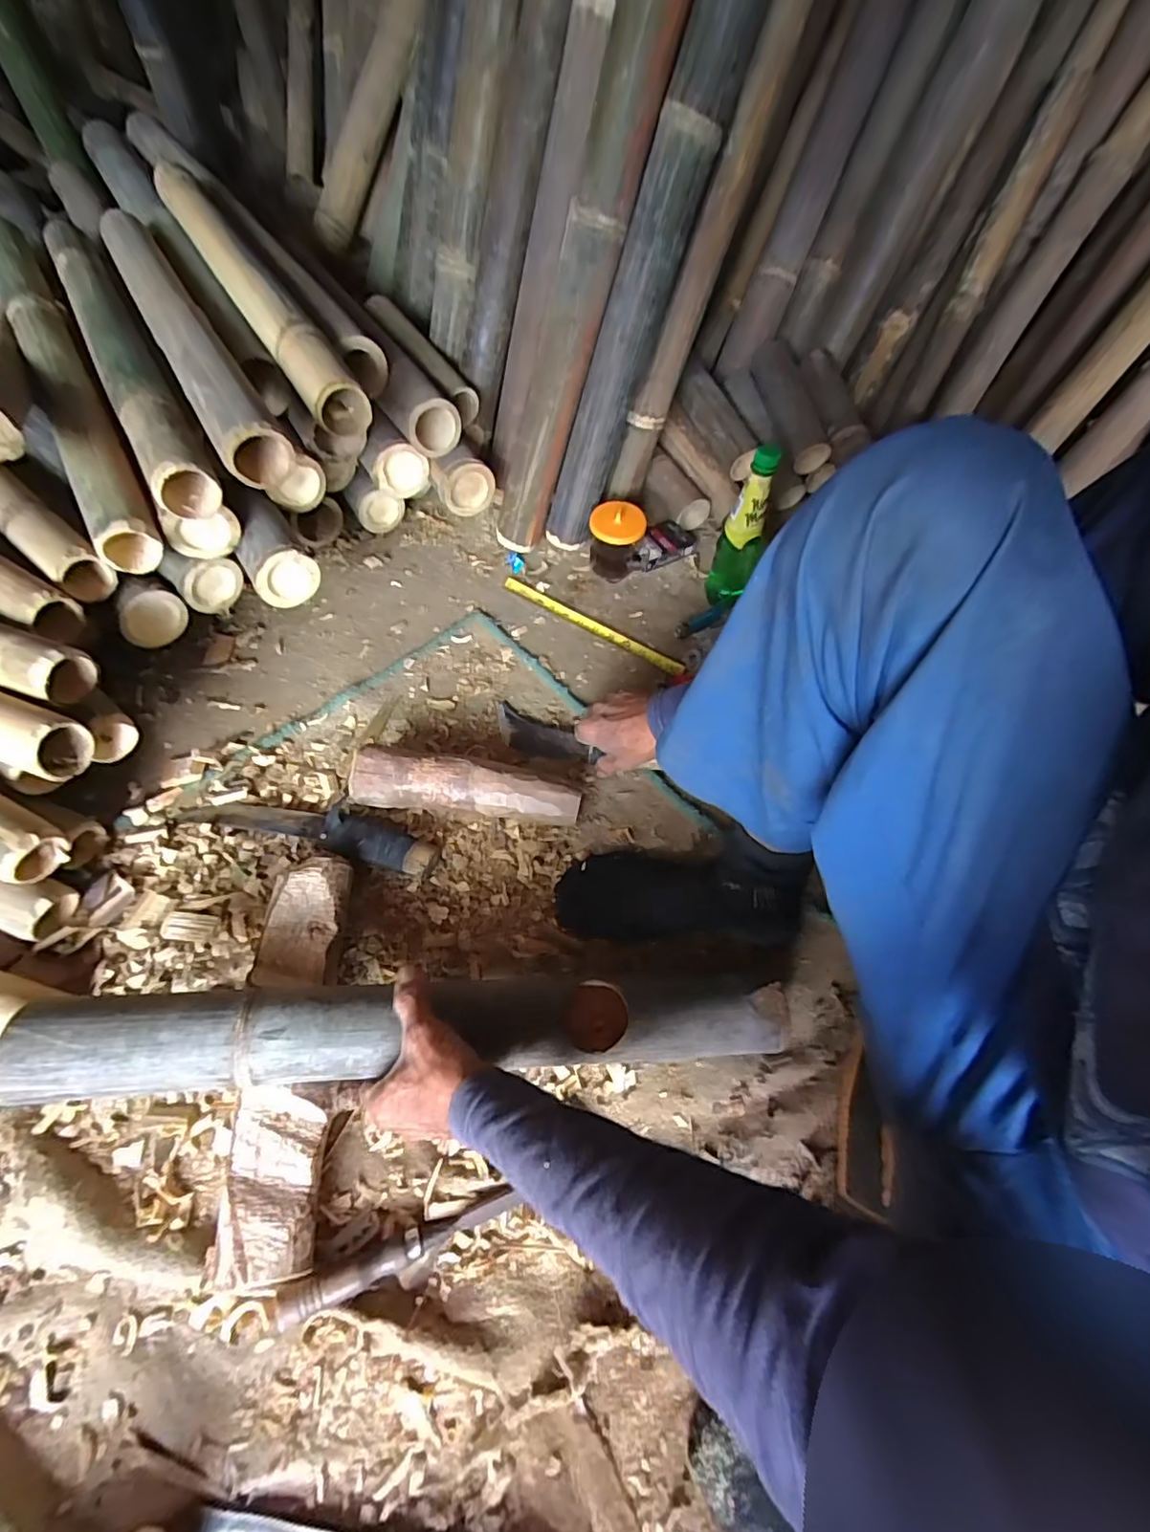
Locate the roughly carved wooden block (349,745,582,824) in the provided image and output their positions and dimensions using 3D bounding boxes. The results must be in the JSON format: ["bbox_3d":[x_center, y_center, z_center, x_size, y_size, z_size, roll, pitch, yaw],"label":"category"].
[{"bbox_3d":[-0.120,0.024,0.649,0.252,0.056,0.055,7,59,0],"label":"roughly carved wooden block"}]

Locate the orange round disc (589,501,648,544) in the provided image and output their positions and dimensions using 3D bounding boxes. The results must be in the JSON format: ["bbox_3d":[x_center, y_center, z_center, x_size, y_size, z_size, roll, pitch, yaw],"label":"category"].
[{"bbox_3d":[0.061,-0.343,0.819,0.077,0.025,0.078,0,61,0],"label":"orange round disc"}]

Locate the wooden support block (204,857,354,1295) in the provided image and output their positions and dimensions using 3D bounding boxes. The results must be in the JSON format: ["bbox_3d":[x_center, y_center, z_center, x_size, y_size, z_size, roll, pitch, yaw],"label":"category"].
[{"bbox_3d":[-0.253,0.247,0.518,0.078,0.052,0.327,-3,60,-6],"label":"wooden support block"}]

